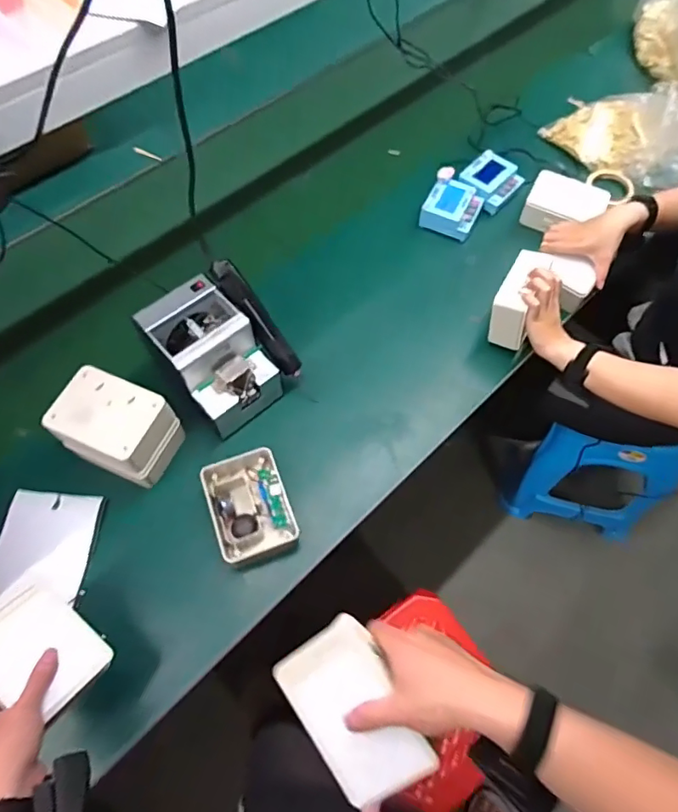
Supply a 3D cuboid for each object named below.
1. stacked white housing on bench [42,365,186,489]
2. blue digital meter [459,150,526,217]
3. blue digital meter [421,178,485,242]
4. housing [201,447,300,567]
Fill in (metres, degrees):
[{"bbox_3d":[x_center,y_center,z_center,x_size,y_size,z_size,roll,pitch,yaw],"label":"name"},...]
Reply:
[{"bbox_3d":[-0.322,0.033,0.756,0.145,0.101,0.115,22,65,11],"label":"stacked white housing on bench"},{"bbox_3d":[0.307,-0.455,1.051,0.102,0.039,0.126,39,69,18],"label":"blue digital meter"},{"bbox_3d":[0.220,-0.388,1.010,0.102,0.040,0.101,21,64,10],"label":"blue digital meter"},{"bbox_3d":[-0.126,0.146,0.748,0.107,0.049,0.146,-19,64,-10],"label":"housing"}]

